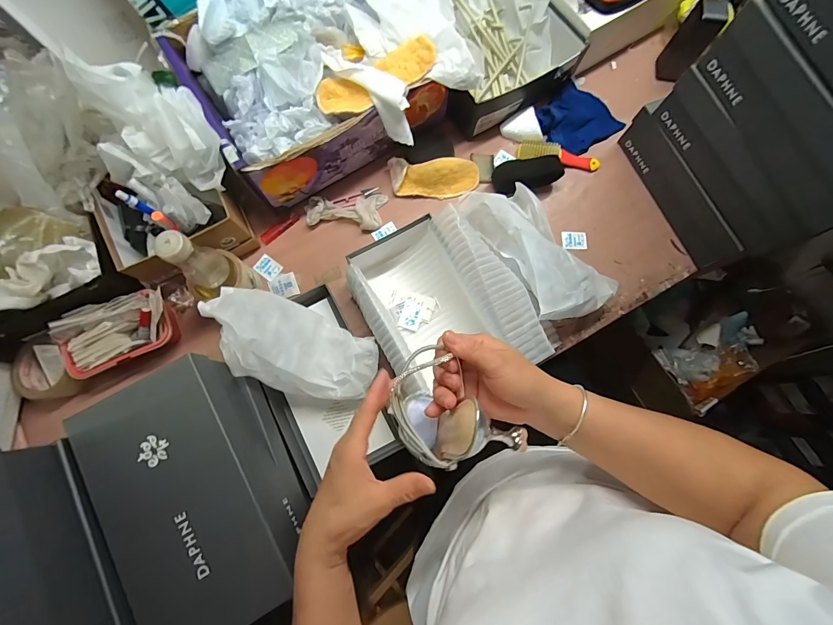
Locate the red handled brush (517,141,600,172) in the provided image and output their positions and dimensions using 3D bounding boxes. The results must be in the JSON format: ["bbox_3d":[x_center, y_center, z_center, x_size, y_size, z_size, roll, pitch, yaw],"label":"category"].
[{"bbox_3d":[0.276,-0.301,0.691,0.159,0.027,0.044,15,79,2],"label":"red handled brush"}]

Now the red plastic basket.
[{"bbox_3d":[-0.482,0.032,0.580,0.159,0.069,0.103,-18,80,-5],"label":"red plastic basket"}]

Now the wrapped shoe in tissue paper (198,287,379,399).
[{"bbox_3d":[-0.185,0.049,0.539,0.244,0.123,0.130,17,79,2],"label":"wrapped shoe in tissue paper"}]

